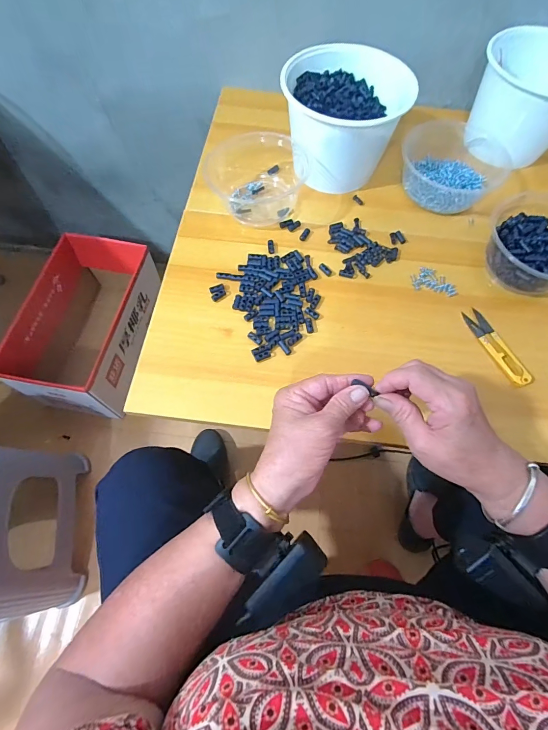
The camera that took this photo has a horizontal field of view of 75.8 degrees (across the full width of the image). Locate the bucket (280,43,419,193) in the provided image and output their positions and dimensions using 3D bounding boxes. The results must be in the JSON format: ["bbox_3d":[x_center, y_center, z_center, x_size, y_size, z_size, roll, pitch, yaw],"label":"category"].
[{"bbox_3d":[0.090,-0.342,0.482,0.154,0.110,0.153,0,70,-1],"label":"bucket"}]

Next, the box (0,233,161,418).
[{"bbox_3d":[-0.439,-0.090,0.870,0.222,0.215,0.393,12,66,3],"label":"box"}]

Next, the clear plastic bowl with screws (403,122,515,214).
[{"bbox_3d":[0.256,-0.292,0.507,0.148,0.041,0.137,0,70,-1],"label":"clear plastic bowl with screws"}]

